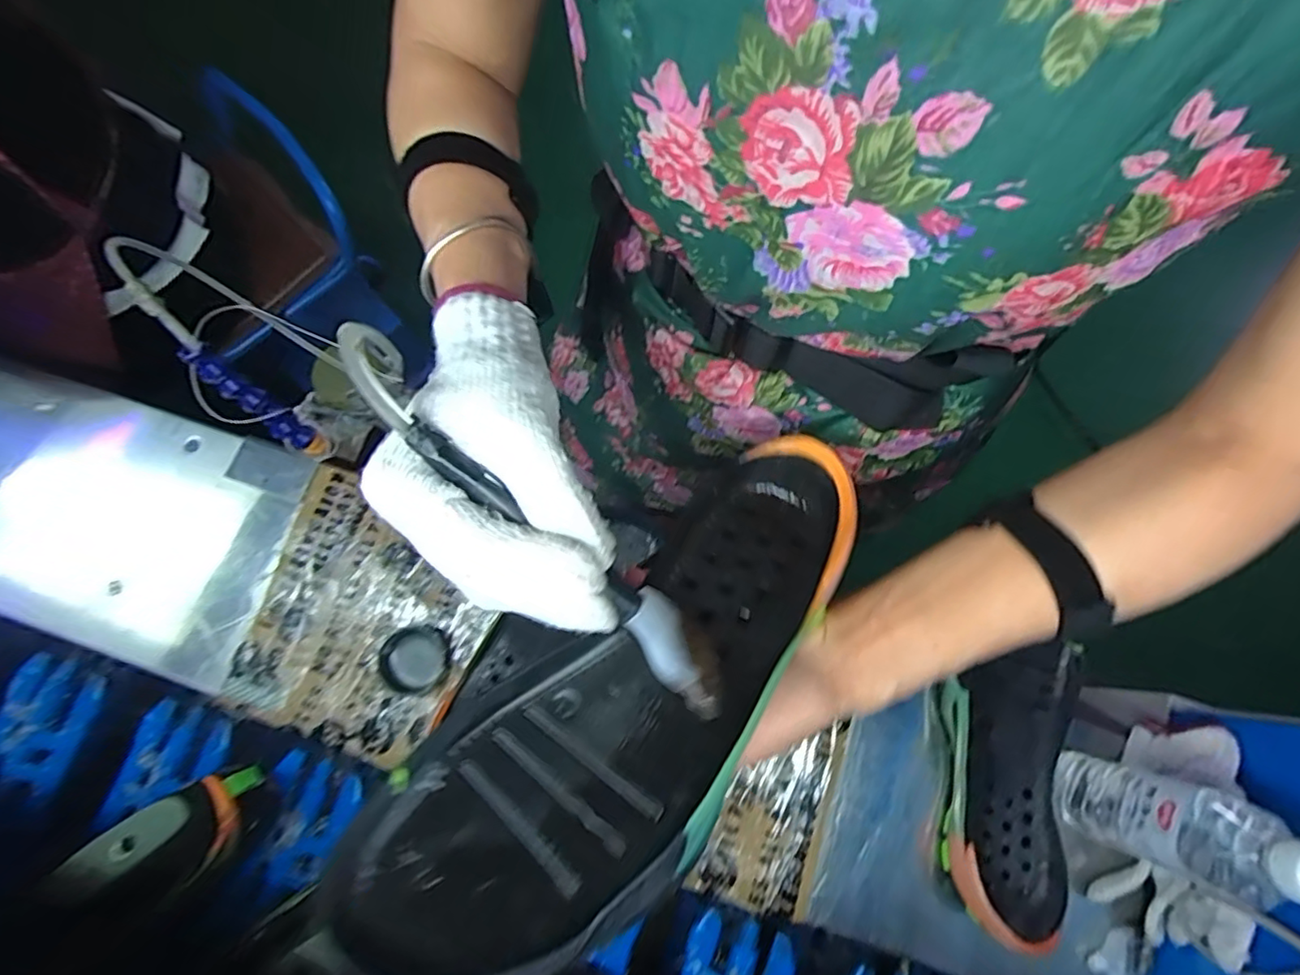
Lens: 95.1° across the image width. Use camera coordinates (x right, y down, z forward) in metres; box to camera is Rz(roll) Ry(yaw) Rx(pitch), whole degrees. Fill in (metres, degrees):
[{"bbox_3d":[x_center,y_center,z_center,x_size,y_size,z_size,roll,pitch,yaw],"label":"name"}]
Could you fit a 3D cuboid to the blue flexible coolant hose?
[{"bbox_3d":[-0.365,-0.077,0.556,0.026,0.145,0.026,-45,54,-10],"label":"blue flexible coolant hose"}]

